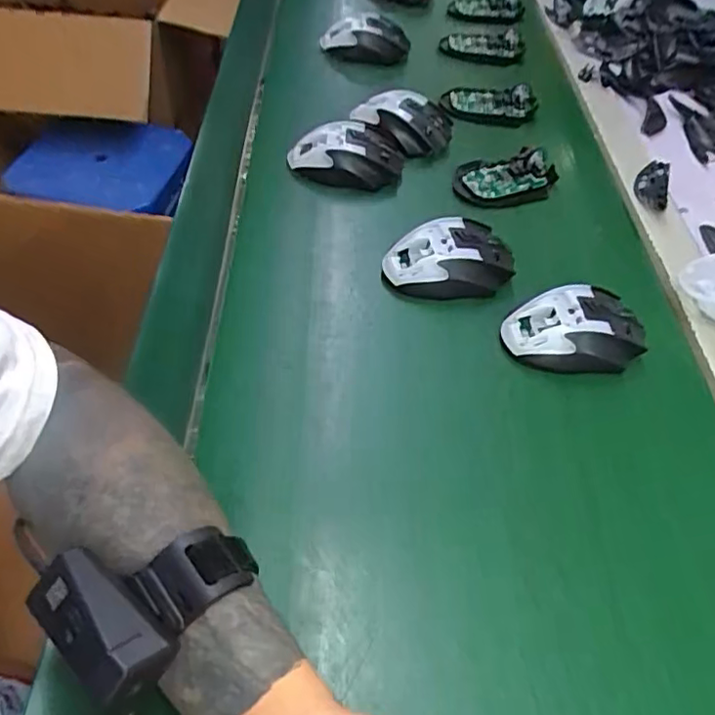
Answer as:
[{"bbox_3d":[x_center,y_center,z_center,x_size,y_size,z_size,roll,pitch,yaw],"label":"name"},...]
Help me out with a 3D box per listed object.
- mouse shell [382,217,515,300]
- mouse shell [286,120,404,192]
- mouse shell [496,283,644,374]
[{"bbox_3d":[0.081,-0.086,0.527,0.113,0.036,0.070,-14,54,-15],"label":"mouse shell"},{"bbox_3d":[-0.011,-0.212,0.616,0.117,0.038,0.077,-9,52,-10],"label":"mouse shell"},{"bbox_3d":[0.177,-0.024,0.486,0.112,0.031,0.065,-1,51,-4],"label":"mouse shell"}]

